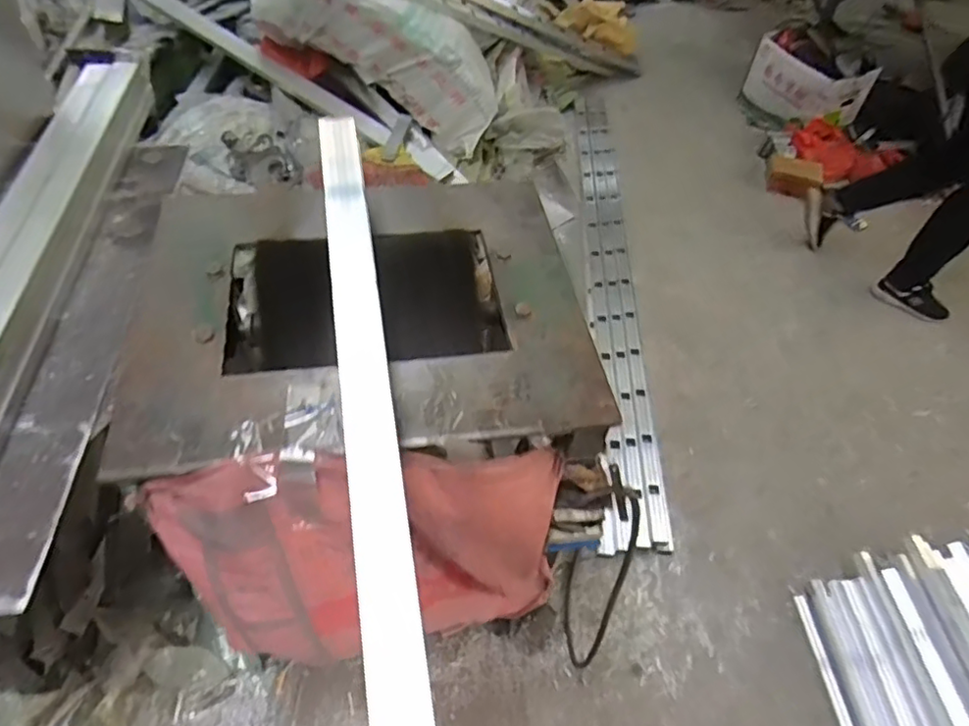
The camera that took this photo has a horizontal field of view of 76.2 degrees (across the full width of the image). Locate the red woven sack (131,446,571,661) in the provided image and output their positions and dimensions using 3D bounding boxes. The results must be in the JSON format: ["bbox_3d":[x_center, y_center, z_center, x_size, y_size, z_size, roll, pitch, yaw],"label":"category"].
[{"bbox_3d":[-0.131,0.262,0.816,0.496,0.377,0.117,-6,51,-10],"label":"red woven sack"}]

